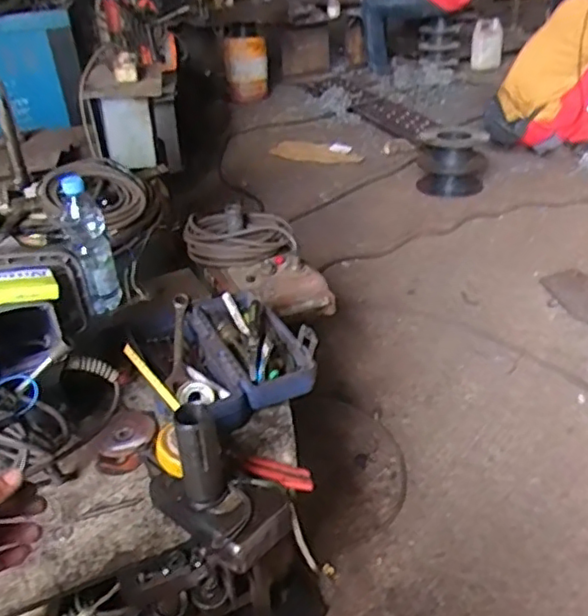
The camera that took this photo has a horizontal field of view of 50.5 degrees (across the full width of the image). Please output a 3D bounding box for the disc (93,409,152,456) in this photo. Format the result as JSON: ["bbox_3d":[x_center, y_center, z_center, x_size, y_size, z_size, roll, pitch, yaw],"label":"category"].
[{"bbox_3d":[-0.253,0.188,0.928,0.084,0.013,0.086,-4,31,2],"label":"disc"}]

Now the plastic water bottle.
[{"bbox_3d":[-0.337,-0.100,1.037,0.059,0.228,0.067,-17,33,-18],"label":"plastic water bottle"}]

